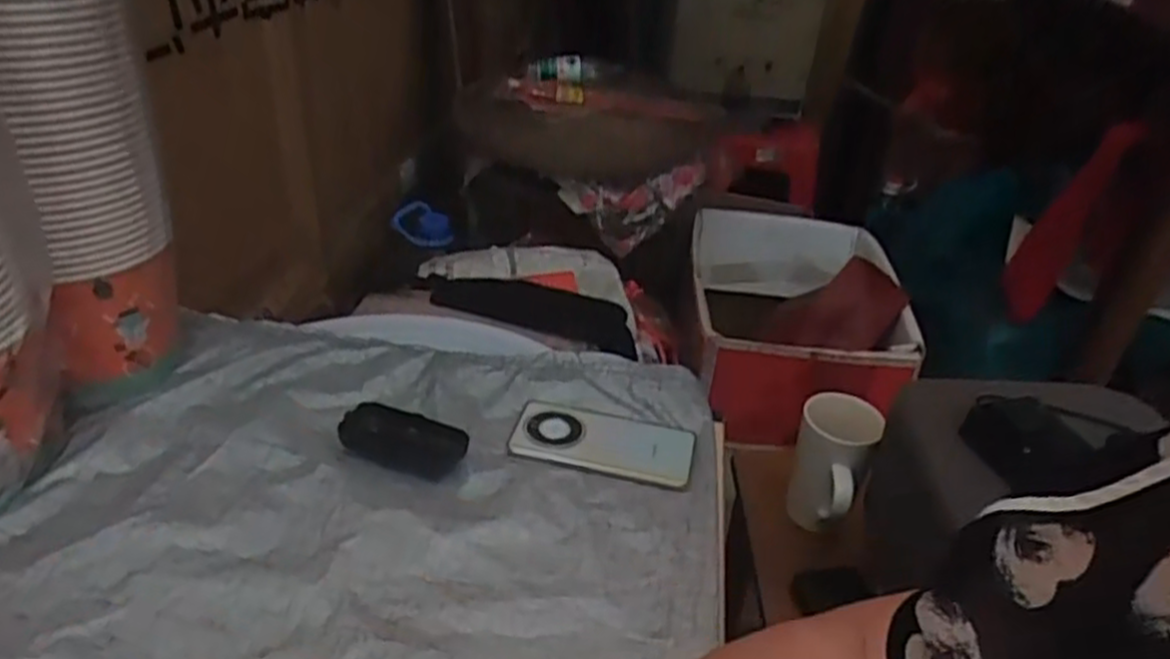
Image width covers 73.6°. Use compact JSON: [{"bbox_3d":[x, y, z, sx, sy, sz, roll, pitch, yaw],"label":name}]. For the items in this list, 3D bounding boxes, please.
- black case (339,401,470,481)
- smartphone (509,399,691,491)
[{"bbox_3d":[-0.159,0.095,0.686,0.110,0.022,0.051,17,33,16],"label":"black case"},{"bbox_3d":[0.017,0.101,0.708,0.160,0.013,0.084,10,32,7],"label":"smartphone"}]

